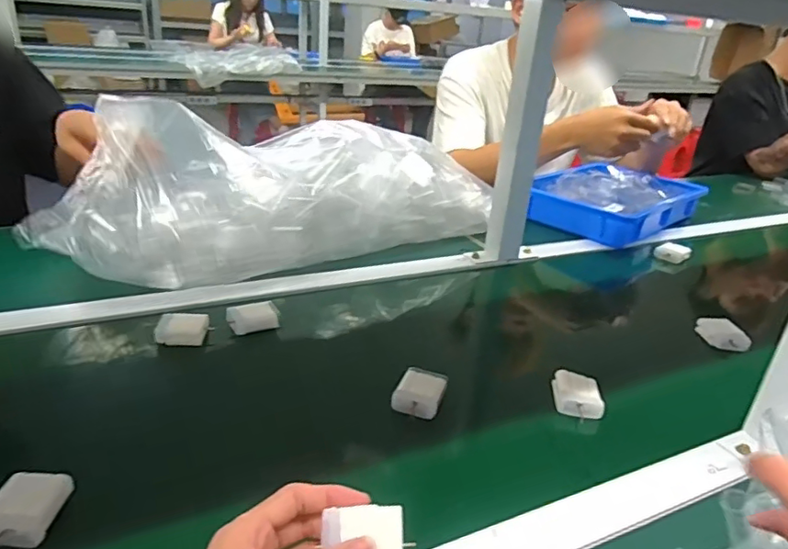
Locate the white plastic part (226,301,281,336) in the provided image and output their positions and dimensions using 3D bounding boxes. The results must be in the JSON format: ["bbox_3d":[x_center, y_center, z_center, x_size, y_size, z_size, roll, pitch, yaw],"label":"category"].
[{"bbox_3d":[-0.159,0.048,0.636,0.053,0.020,0.039,-10,30,-30],"label":"white plastic part"}]

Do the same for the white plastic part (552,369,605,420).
[{"bbox_3d":[0.181,0.118,0.552,0.047,0.022,0.046,10,26,10],"label":"white plastic part"}]

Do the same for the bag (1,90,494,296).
[{"bbox_3d":[-0.176,-0.142,0.831,0.616,0.166,0.282,-14,31,-35],"label":"bag"}]

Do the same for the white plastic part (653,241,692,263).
[{"bbox_3d":[0.467,-0.037,0.940,0.054,0.027,0.028,20,29,28],"label":"white plastic part"}]

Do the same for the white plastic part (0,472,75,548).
[{"bbox_3d":[-0.253,0.159,0.384,0.037,0.022,0.054,4,25,-4],"label":"white plastic part"}]

